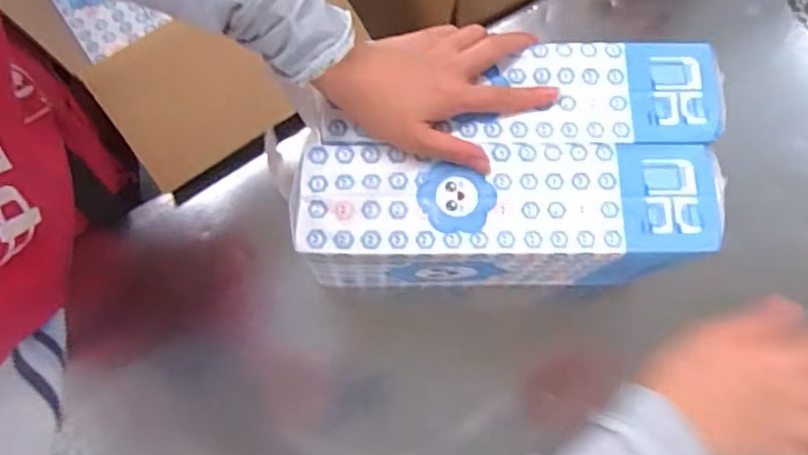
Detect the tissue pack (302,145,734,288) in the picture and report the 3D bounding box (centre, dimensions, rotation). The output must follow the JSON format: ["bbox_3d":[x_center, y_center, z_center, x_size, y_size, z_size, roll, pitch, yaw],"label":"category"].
[{"bbox_3d":[0.078,-0.002,0.538,0.321,0.136,0.094,-1,75,-3],"label":"tissue pack"}]

